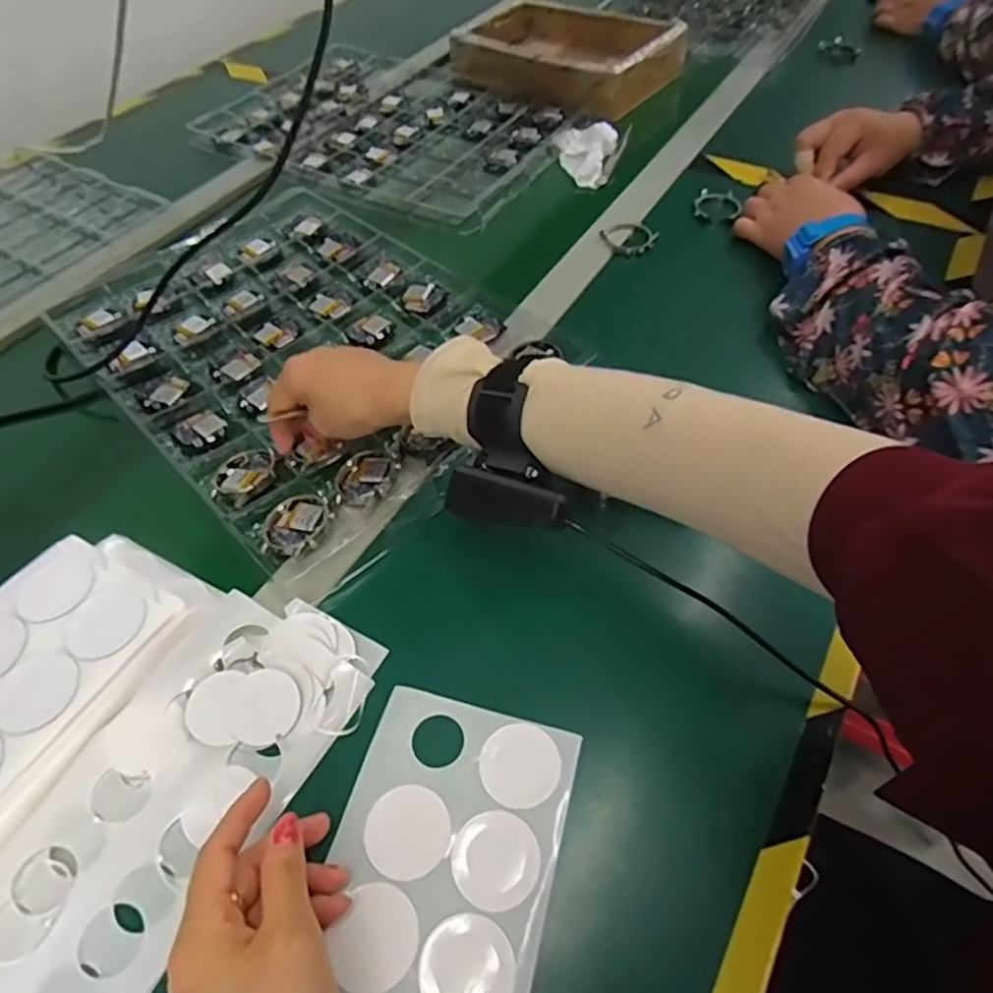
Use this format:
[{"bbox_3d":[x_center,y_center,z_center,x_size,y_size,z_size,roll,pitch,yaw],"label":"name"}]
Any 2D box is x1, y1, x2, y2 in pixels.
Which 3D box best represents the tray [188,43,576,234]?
[{"bbox_3d":[-0.131,-0.480,0.814,0.443,0.019,0.315,24,58,20],"label":"tray"}]

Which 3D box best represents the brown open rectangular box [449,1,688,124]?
[{"bbox_3d":[0.099,-0.611,0.876,0.283,0.054,0.220,31,61,24],"label":"brown open rectangular box"}]

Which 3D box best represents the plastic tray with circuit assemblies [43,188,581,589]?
[{"bbox_3d":[-0.178,-0.142,0.565,0.293,0.019,0.423,-39,60,-23],"label":"plastic tray with circuit assemblies"}]

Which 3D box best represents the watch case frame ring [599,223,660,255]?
[{"bbox_3d":[0.133,-0.257,0.636,0.050,0.010,0.044,-36,59,-21],"label":"watch case frame ring"}]

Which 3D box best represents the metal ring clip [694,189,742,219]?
[{"bbox_3d":[0.230,-0.305,0.671,0.047,0.006,0.048,5,54,8],"label":"metal ring clip"}]

